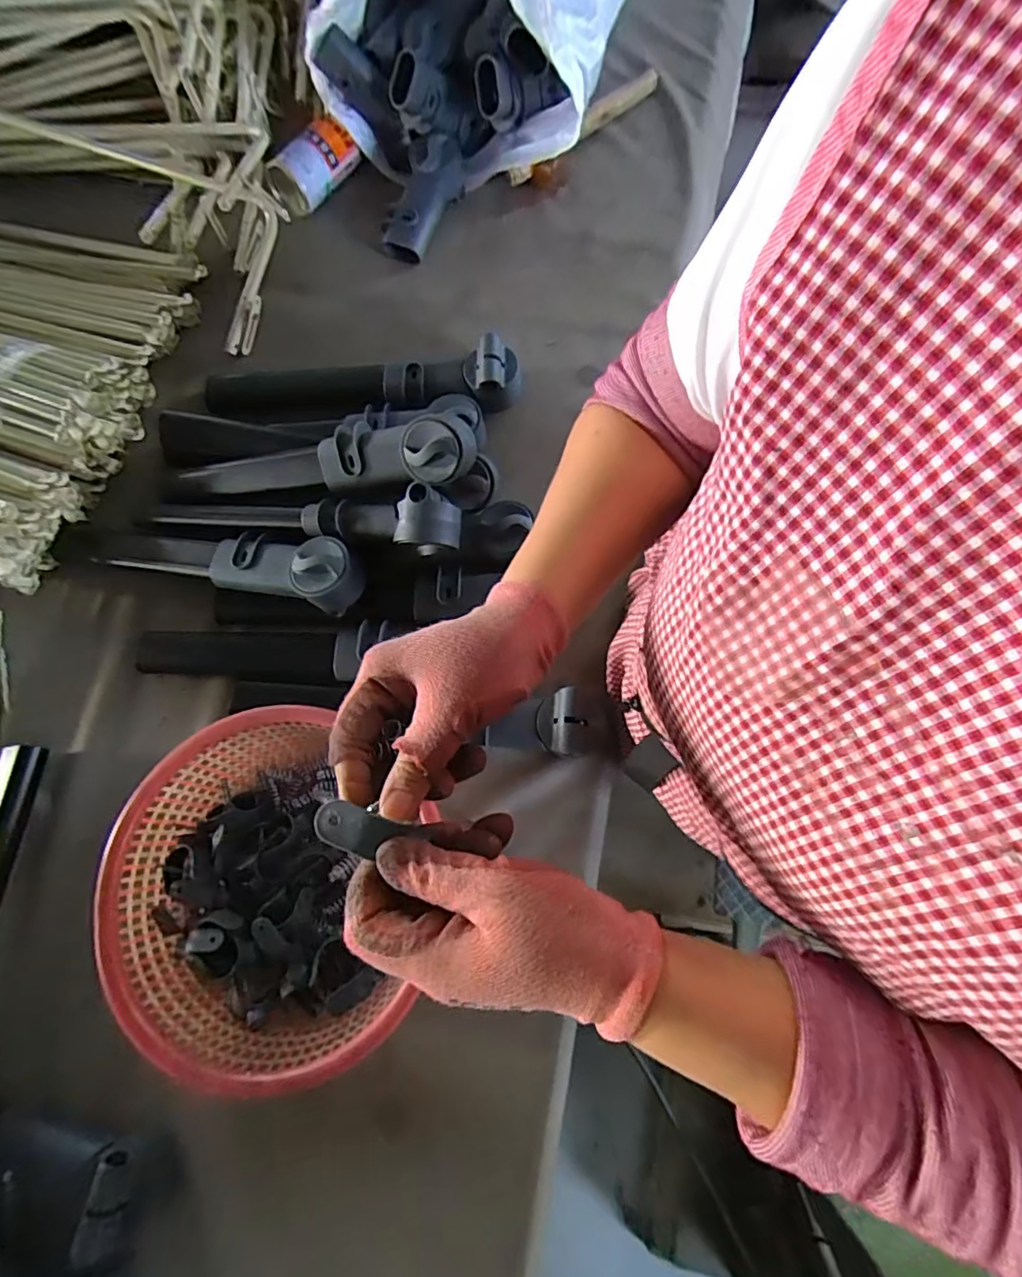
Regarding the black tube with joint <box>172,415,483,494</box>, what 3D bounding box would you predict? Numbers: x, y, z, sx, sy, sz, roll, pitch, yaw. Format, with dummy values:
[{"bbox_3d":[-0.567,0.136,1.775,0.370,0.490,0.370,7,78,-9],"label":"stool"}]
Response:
[{"bbox_3d":[-0.211,-0.191,0.612,0.360,0.067,0.069,0,74,21],"label":"black tube with joint"}]

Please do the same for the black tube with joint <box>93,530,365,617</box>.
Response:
[{"bbox_3d":[-0.315,-0.089,0.622,0.352,0.046,0.070,10,77,19],"label":"black tube with joint"}]

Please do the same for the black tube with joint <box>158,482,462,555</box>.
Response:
[{"bbox_3d":[-0.235,-0.132,0.613,0.381,0.049,0.058,6,74,17],"label":"black tube with joint"}]

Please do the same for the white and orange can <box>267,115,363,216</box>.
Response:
[{"bbox_3d":[-0.266,-0.635,0.751,0.061,0.052,0.136,42,80,12],"label":"white and orange can"}]

